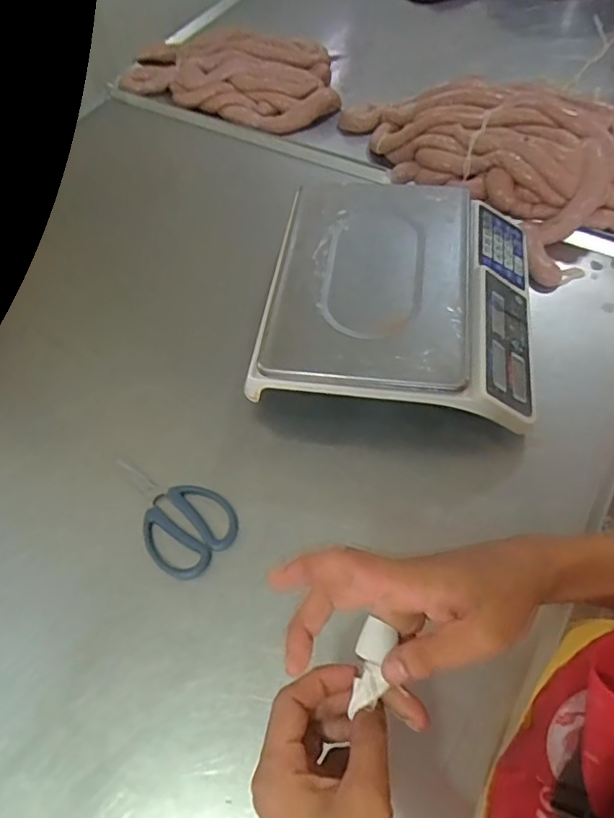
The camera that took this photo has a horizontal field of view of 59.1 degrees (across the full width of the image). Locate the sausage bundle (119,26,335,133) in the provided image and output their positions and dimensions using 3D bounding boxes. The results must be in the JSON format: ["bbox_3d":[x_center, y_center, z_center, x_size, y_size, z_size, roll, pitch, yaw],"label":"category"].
[{"bbox_3d":[-0.141,-0.618,0.990,0.411,0.059,0.188,15,60,15],"label":"sausage bundle"}]

